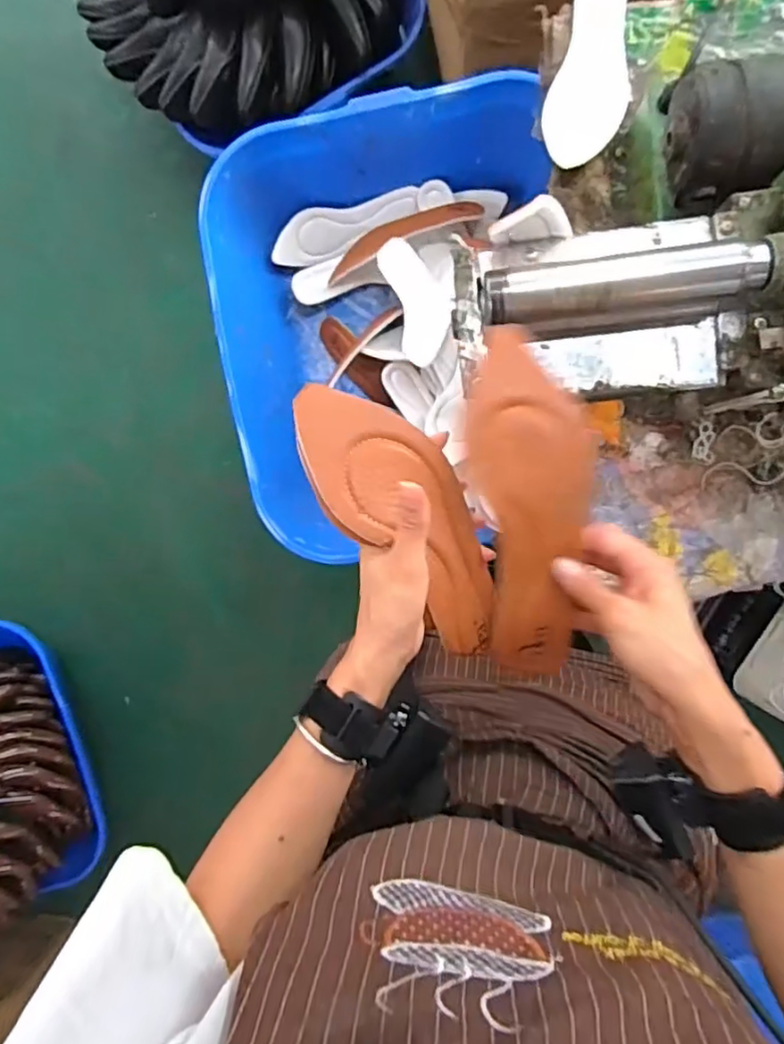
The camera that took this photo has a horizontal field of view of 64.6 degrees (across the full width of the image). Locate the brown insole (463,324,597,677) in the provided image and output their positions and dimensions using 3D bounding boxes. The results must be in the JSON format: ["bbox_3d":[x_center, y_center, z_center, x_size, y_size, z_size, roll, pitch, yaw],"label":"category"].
[{"bbox_3d":[0.091,-0.006,0.408,0.074,0.018,0.228,-5,105,3],"label":"brown insole"}]

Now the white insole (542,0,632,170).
[{"bbox_3d":[0.208,-0.481,0.628,0.078,0.018,0.233,10,96,2],"label":"white insole"}]

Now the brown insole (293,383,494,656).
[{"bbox_3d":[0.016,0.000,0.400,0.073,0.032,0.206,-36,107,5],"label":"brown insole"}]

